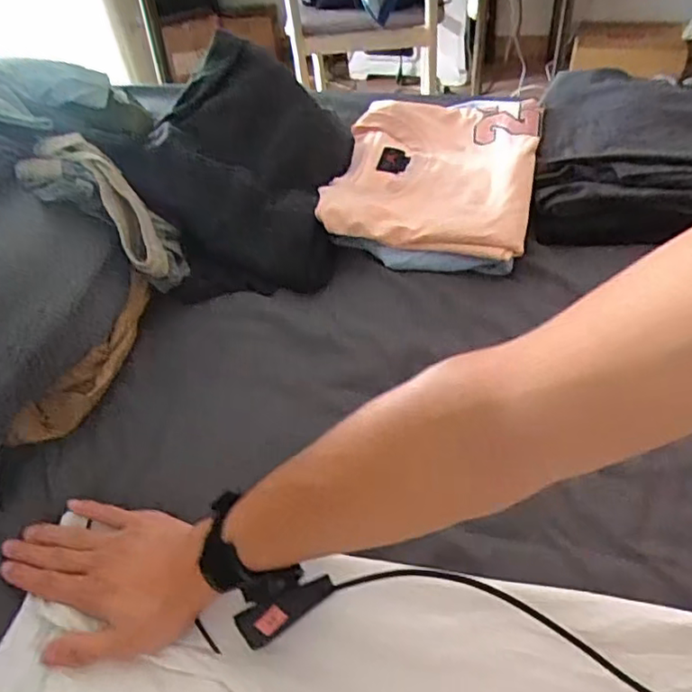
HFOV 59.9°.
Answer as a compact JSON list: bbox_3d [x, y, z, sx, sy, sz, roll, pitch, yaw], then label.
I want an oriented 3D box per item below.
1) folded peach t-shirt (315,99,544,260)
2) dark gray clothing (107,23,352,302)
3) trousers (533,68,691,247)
[{"bbox_3d":[0.119,-0.244,0.812,0.264,0.044,0.326,9,48,15],"label":"folded peach t-shirt"},{"bbox_3d":[-0.134,-0.251,0.790,0.253,0.121,0.389,2,47,7],"label":"dark gray clothing"},{"bbox_3d":[0.391,-0.266,0.794,0.255,0.069,0.337,8,48,14],"label":"trousers"}]

